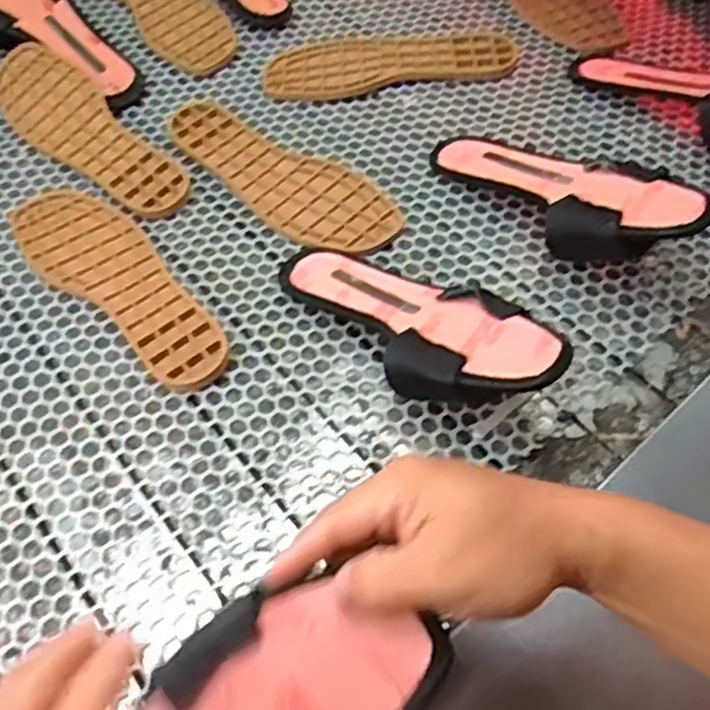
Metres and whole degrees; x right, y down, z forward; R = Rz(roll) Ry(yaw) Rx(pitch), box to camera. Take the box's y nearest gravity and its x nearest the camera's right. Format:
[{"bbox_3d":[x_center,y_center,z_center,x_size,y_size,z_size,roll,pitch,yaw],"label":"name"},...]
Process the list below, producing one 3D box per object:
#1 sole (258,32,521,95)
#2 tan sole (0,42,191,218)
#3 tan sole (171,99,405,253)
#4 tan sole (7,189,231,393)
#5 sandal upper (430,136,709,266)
[{"bbox_3d":[0.036,-0.308,0.730,0.256,0.009,0.092,-9,59,-5],"label":"sole"},{"bbox_3d":[-0.255,-0.214,0.665,0.248,0.029,0.078,39,67,22],"label":"tan sole"},{"bbox_3d":[-0.071,-0.166,0.645,0.249,0.010,0.083,37,66,21],"label":"tan sole"},{"bbox_3d":[-0.193,-0.068,0.580,0.258,0.013,0.081,39,67,22],"label":"tan sole"},{"bbox_3d":[0.173,-0.133,0.597,0.100,0.064,0.258,-35,46,-19],"label":"sandal upper"}]

